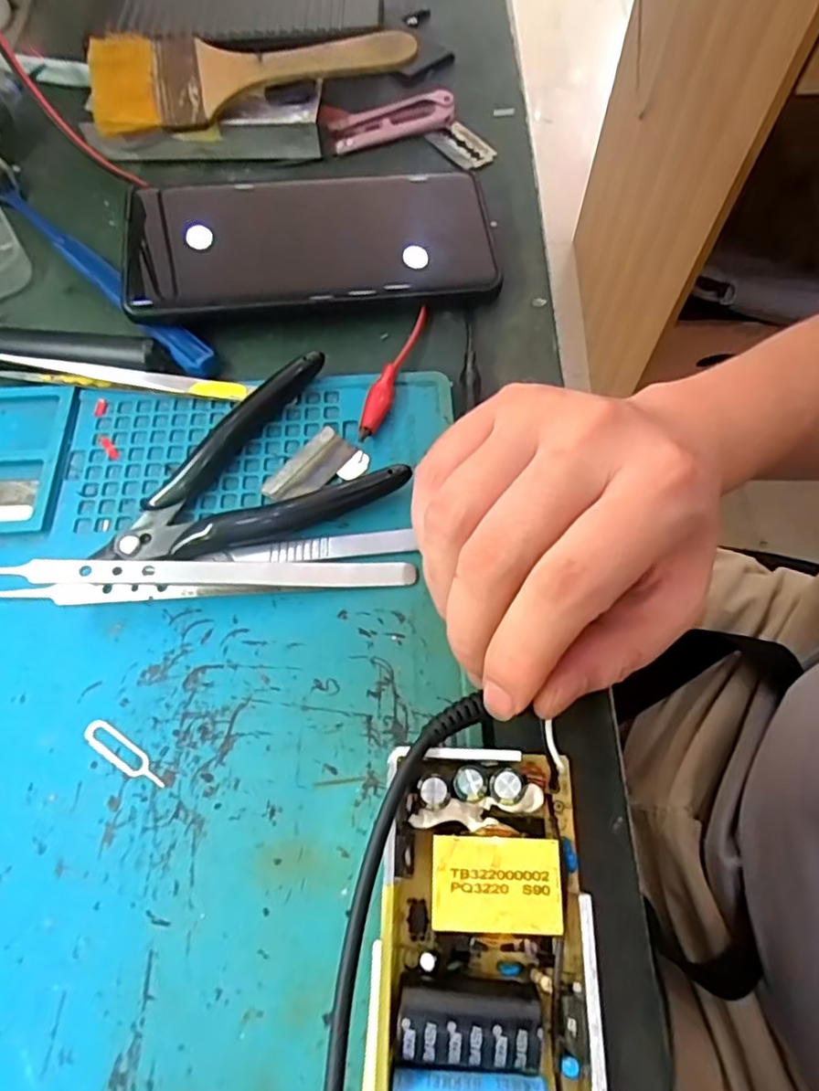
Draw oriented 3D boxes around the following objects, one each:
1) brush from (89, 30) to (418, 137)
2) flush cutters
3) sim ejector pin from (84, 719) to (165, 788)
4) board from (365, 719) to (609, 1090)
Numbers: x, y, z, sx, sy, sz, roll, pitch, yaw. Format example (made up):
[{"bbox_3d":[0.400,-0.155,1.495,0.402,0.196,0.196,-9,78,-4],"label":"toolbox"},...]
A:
[{"bbox_3d":[-0.079,-0.244,0.314,0.162,0.007,0.062,-9,71,-3],"label":"brush"},{"bbox_3d":[-0.065,-0.032,0.240,0.109,0.014,0.071,-20,66,-8],"label":"flush cutters"},{"bbox_3d":[-0.093,0.069,0.201,0.033,0.004,0.009,31,66,14],"label":"sim ejector pin"},{"bbox_3d":[0.019,0.122,0.158,0.056,0.024,0.131,4,66,3],"label":"board"}]

